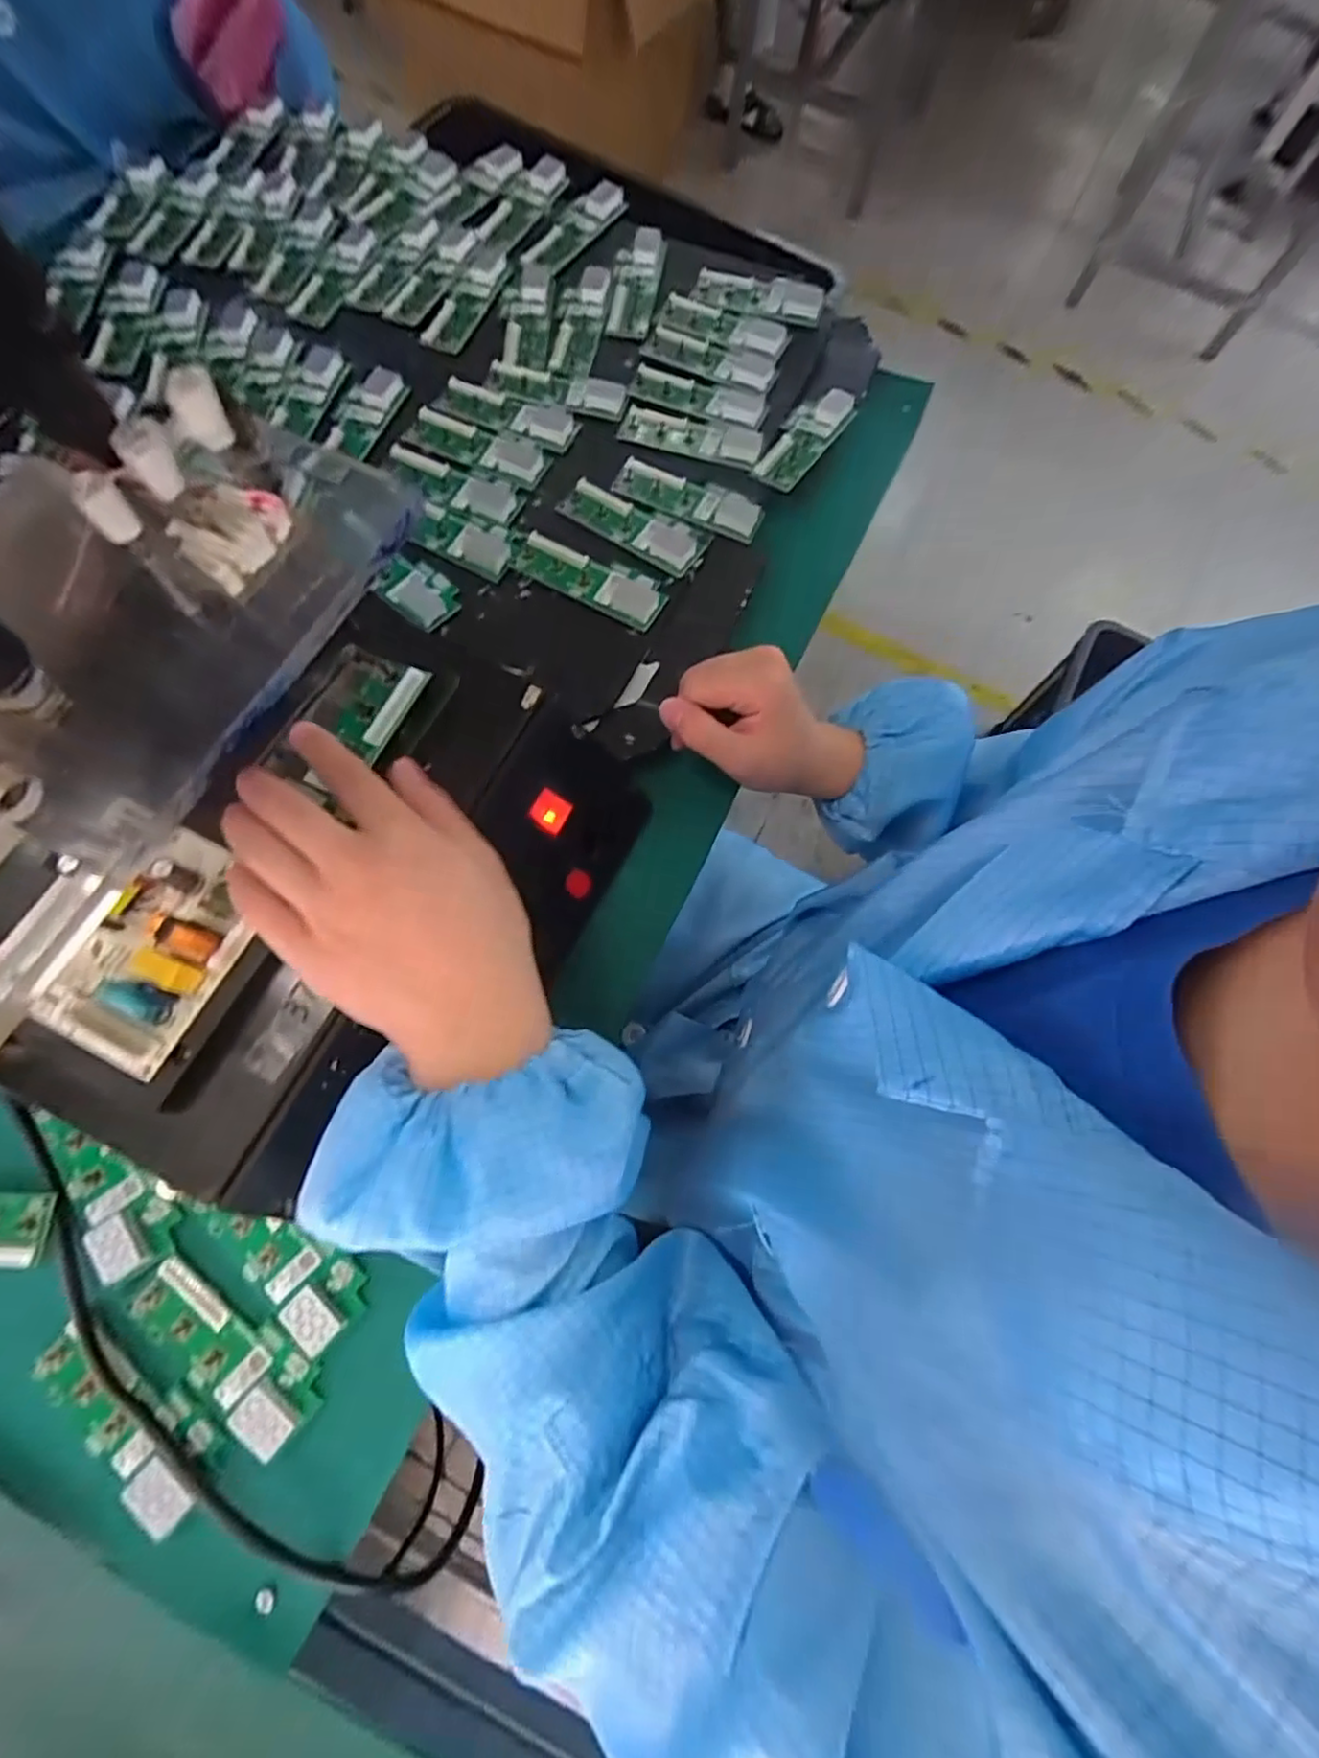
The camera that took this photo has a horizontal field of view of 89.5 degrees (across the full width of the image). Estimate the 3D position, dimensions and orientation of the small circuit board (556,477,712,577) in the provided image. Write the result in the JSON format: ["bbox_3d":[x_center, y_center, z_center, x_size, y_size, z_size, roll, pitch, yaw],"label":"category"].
[{"bbox_3d":[-0.018,-0.233,0.434,0.099,0.008,0.037,30,76,8],"label":"small circuit board"}]

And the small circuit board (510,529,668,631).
[{"bbox_3d":[-0.045,-0.193,0.423,0.103,0.009,0.035,28,75,7],"label":"small circuit board"}]

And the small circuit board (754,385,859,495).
[{"bbox_3d":[0.101,-0.309,0.461,0.035,0.007,0.102,33,76,9],"label":"small circuit board"}]

